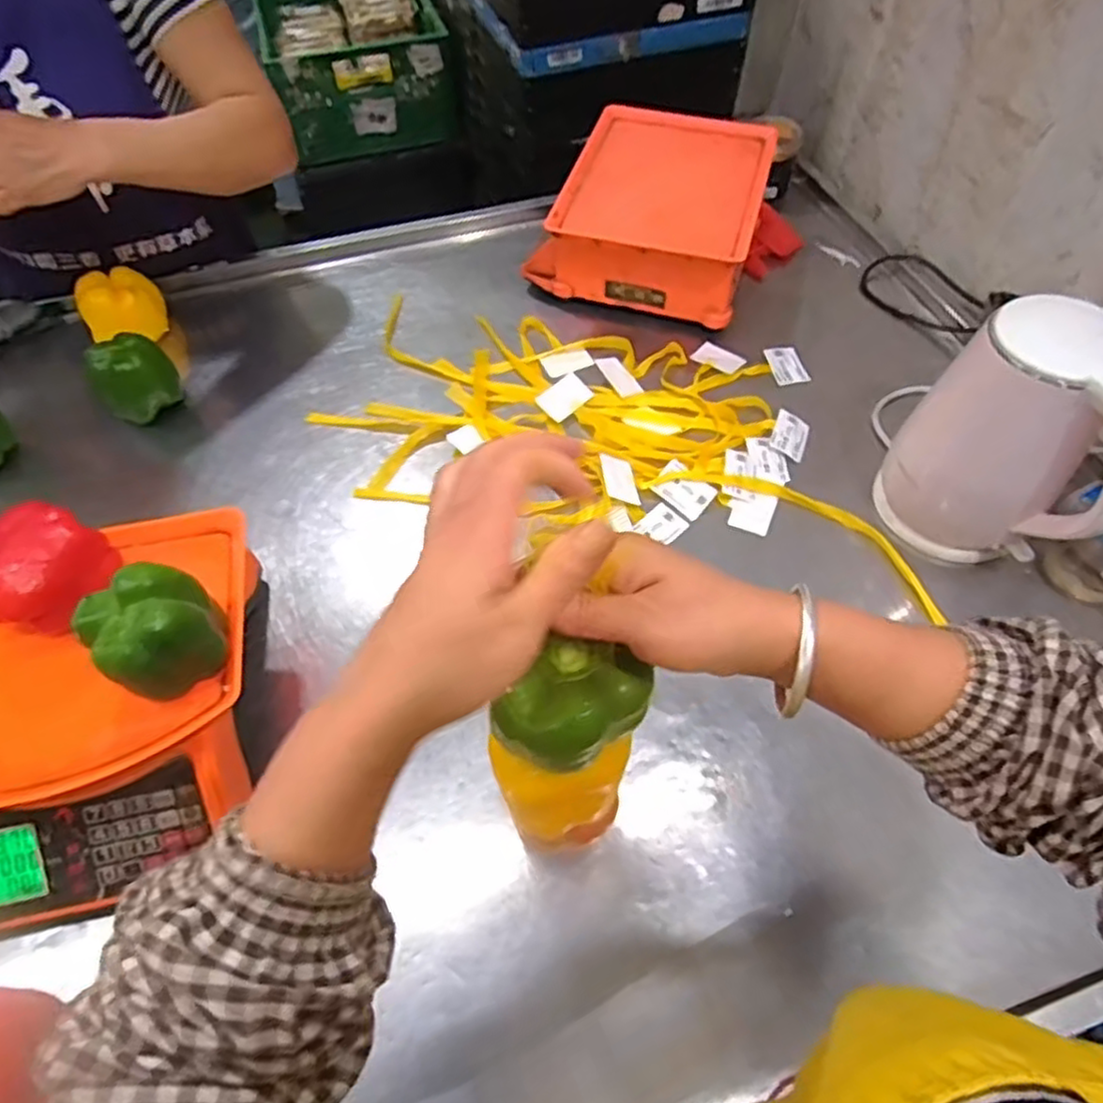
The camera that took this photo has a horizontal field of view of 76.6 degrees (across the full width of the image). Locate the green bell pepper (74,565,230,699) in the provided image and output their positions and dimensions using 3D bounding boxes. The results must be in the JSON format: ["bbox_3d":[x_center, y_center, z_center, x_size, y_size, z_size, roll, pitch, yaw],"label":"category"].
[{"bbox_3d":[-0.274,0.059,0.490,0.077,0.076,0.069,-38,63,-22],"label":"green bell pepper"}]

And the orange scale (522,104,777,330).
[{"bbox_3d":[0.135,-0.444,0.910,0.259,0.102,0.289,16,58,11],"label":"orange scale"}]

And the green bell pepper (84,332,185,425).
[{"bbox_3d":[-0.490,-0.203,0.824,0.082,0.080,0.071,-11,57,-7],"label":"green bell pepper"}]

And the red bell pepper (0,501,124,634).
[{"bbox_3d":[-0.379,0.020,0.525,0.071,0.077,0.090,20,58,13],"label":"red bell pepper"}]

